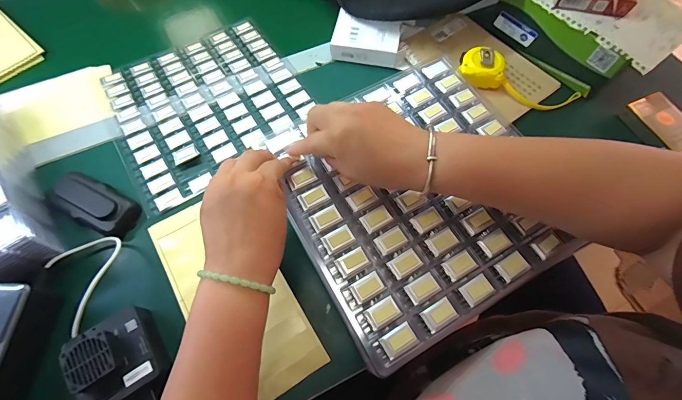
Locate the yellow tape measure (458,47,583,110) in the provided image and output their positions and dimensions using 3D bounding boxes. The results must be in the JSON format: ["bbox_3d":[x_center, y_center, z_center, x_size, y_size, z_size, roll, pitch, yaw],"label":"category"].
[{"bbox_3d":[0.249,-0.163,0.488,0.169,0.030,0.056,27,67,-2],"label":"yellow tape measure"}]

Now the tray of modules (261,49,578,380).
[{"bbox_3d":[0.080,-0.014,0.362,0.263,0.013,0.263,-28,68,-12],"label":"tray of modules"}]

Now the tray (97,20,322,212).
[{"bbox_3d":[-0.190,-0.140,0.490,0.254,0.009,0.245,-30,69,-13],"label":"tray"}]

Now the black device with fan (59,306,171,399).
[{"bbox_3d":[-0.216,0.153,0.330,0.076,0.040,0.079,-33,68,-15],"label":"black device with fan"}]

